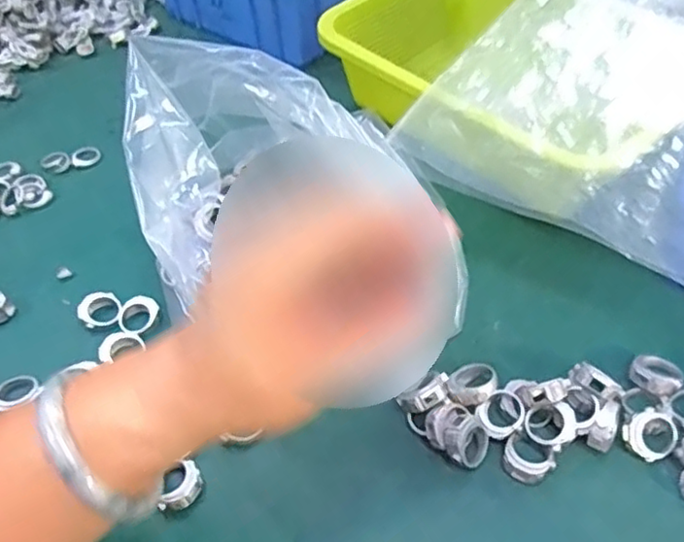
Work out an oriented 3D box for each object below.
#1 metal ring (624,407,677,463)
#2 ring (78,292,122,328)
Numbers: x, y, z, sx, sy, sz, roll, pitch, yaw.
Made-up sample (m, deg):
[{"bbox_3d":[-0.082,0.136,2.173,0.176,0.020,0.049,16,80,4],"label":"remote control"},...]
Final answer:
[{"bbox_3d":[0.162,0.086,0.340,0.026,0.006,0.024,-31,78,2],"label":"metal ring"},{"bbox_3d":[-0.155,0.025,0.413,0.025,0.010,0.023,-1,49,1],"label":"ring"}]

